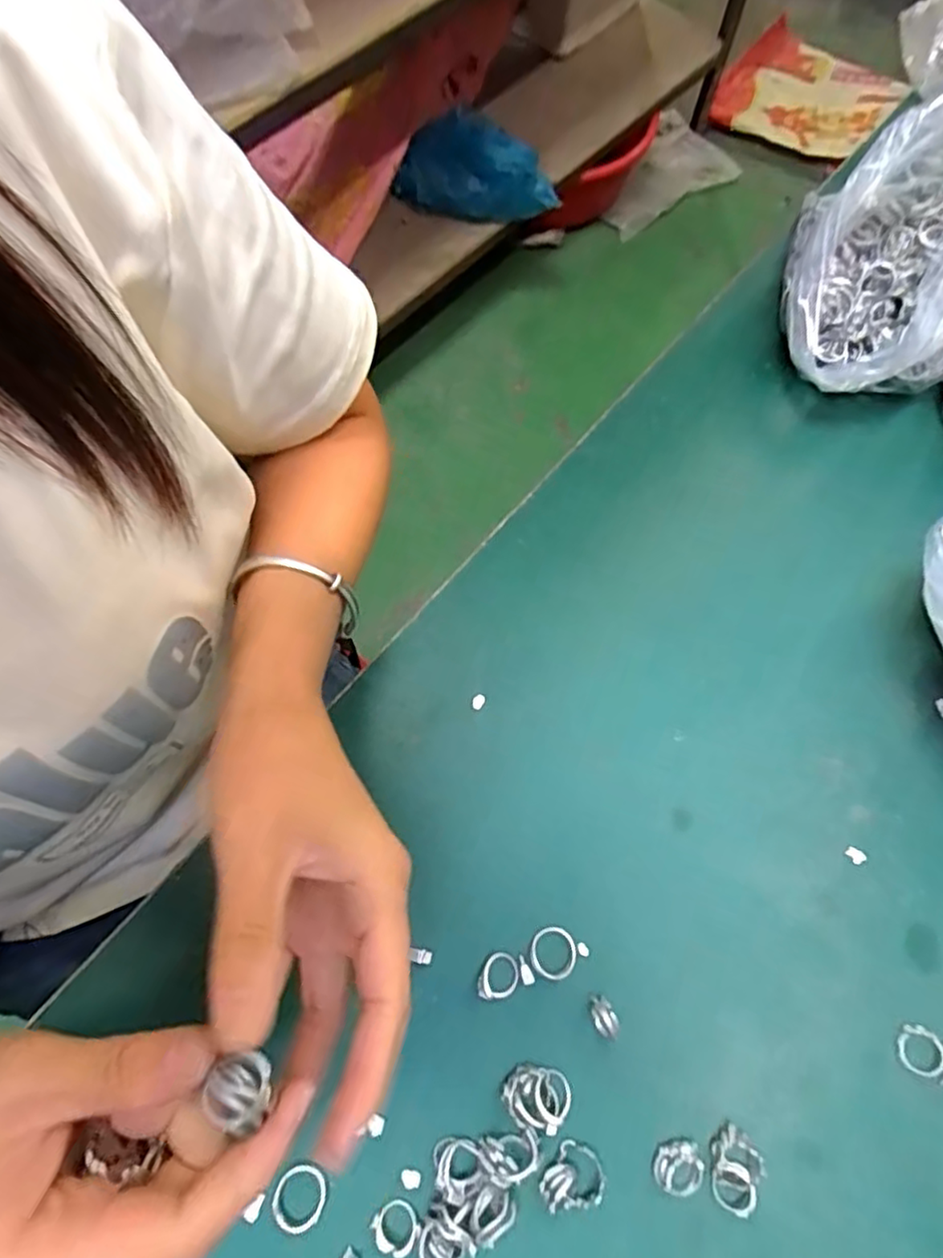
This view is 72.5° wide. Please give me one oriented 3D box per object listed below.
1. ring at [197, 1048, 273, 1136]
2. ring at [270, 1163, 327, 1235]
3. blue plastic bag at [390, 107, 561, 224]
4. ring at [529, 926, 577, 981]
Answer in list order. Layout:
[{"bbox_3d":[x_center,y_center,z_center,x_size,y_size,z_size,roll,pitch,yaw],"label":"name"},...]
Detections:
[{"bbox_3d":[-0.062,0.123,0.170,0.017,0.010,0.018,1,70,-2],"label":"ring"},{"bbox_3d":[-0.074,0.243,0.274,0.022,0.004,0.023,1,70,-2],"label":"ring"},{"bbox_3d":[0.002,-0.767,1.087,0.289,0.179,0.082,15,71,4],"label":"blue plastic bag"},{"bbox_3d":[0.040,0.157,0.312,0.022,0.005,0.022,1,70,-2],"label":"ring"}]

